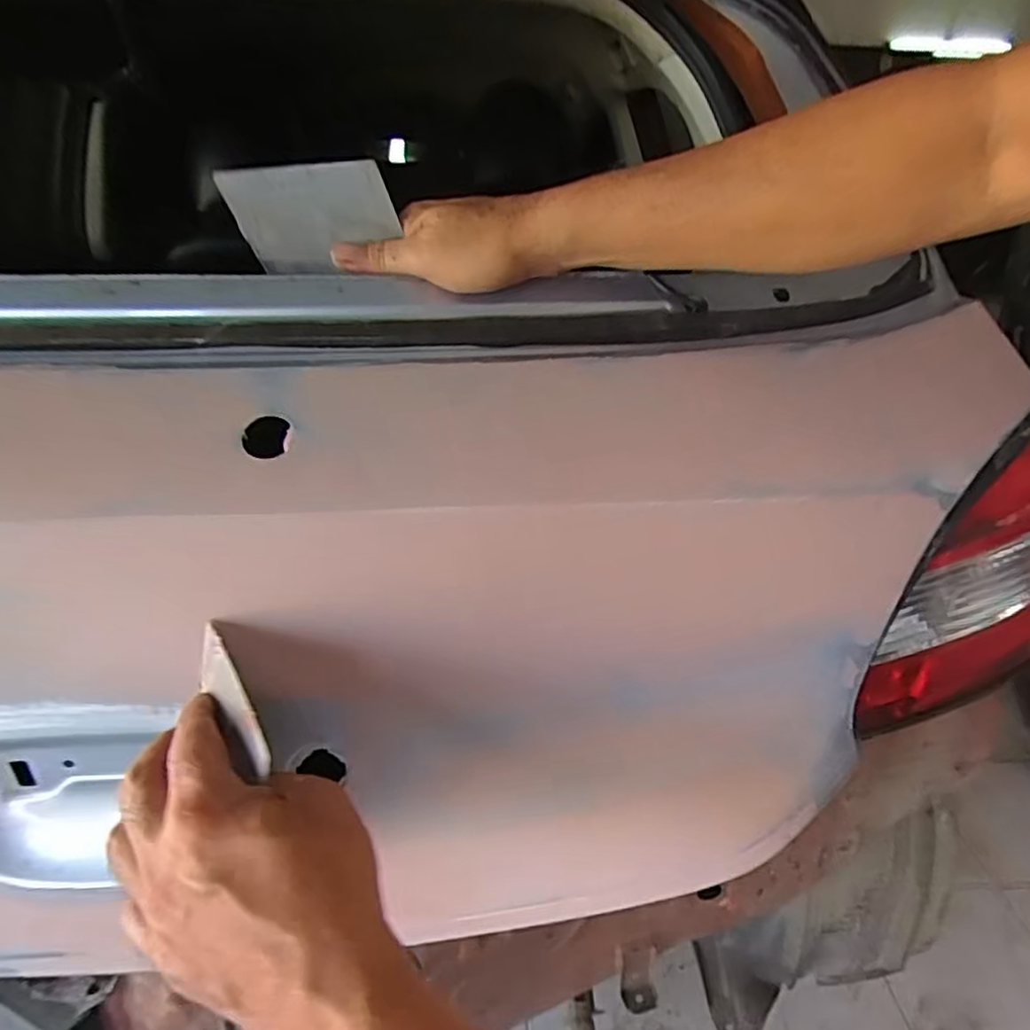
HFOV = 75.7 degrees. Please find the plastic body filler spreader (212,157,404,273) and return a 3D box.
[{"bbox_3d":[-0.125,-0.182,0.408,0.101,0.065,0.007,0,50,8],"label":"plastic body filler spreader"}]

